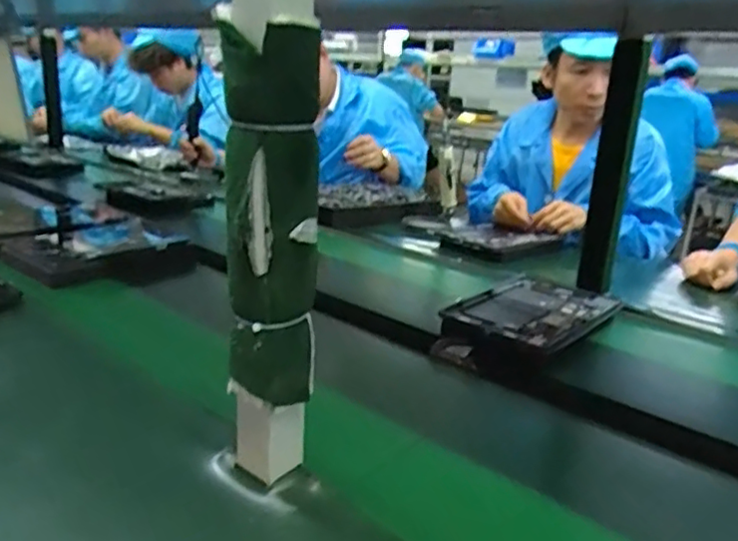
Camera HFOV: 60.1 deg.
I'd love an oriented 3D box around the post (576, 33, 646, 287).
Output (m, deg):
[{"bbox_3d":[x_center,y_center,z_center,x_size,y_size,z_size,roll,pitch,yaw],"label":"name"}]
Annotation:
[{"bbox_3d":[0.369,-0.152,0.966,0.048,0.362,0.035,8,18,14],"label":"post"}]

